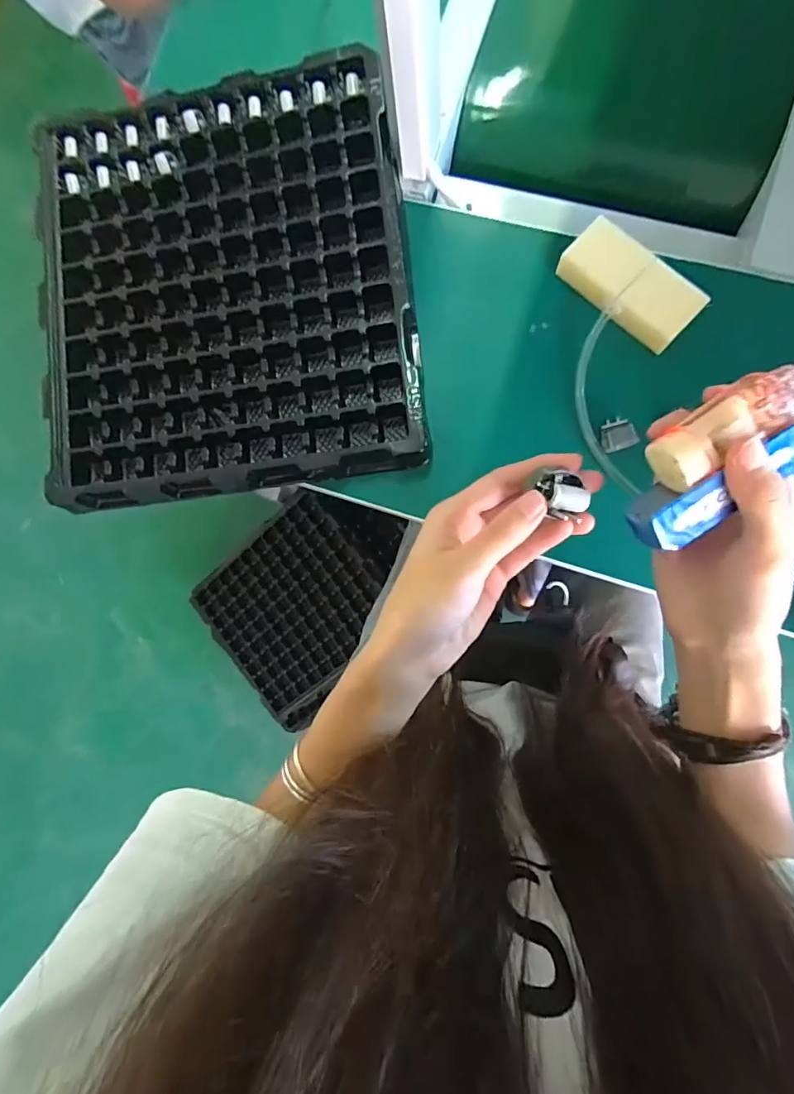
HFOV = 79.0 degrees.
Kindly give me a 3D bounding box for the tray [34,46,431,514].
[{"bbox_3d":[-0.169,-0.254,0.472,0.357,0.036,0.400,-7,84,6],"label":"tray"}]

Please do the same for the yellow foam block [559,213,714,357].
[{"bbox_3d":[0.203,-0.229,0.424,0.121,0.034,0.048,41,91,9],"label":"yellow foam block"}]

